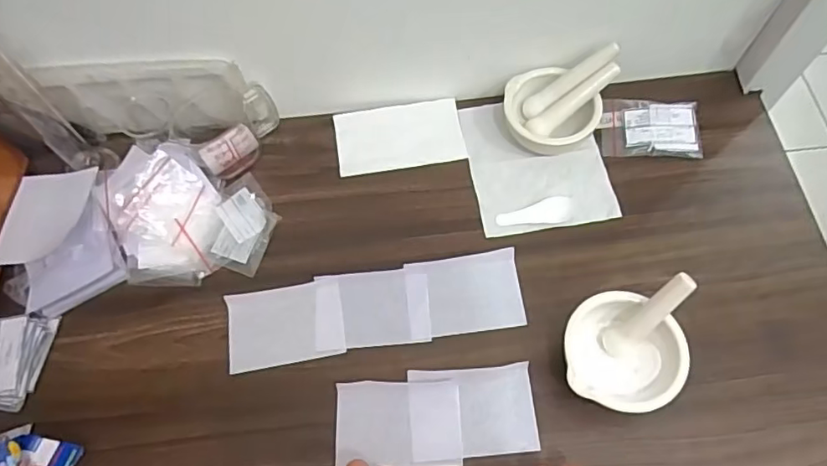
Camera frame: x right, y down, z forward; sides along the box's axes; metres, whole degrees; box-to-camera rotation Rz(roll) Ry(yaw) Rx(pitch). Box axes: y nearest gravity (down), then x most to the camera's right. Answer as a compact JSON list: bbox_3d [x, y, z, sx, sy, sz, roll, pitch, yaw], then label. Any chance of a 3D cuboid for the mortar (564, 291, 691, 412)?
[{"bbox_3d":[0.179,0.105,0.485,0.095,0.051,0.094,-1,65,2],"label":"mortar"}]

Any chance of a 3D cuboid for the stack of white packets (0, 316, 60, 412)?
[{"bbox_3d":[-0.377,0.121,0.521,0.055,0.016,0.085,2,65,4],"label":"stack of white packets"}]

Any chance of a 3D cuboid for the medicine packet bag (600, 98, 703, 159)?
[{"bbox_3d":[0.258,-0.115,0.604,0.100,0.017,0.068,2,65,4],"label":"medicine packet bag"}]

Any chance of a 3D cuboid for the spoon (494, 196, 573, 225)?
[{"bbox_3d":[0.125,-0.022,0.569,0.076,0.004,0.030,-6,65,0],"label":"spoon"}]

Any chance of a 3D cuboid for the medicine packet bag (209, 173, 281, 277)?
[{"bbox_3d":[-0.177,-0.011,0.574,0.066,0.021,0.093,17,67,10],"label":"medicine packet bag"}]

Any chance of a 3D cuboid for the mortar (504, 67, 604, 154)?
[{"bbox_3d":[0.146,-0.128,0.596,0.096,0.049,0.082,1,65,3],"label":"mortar"}]

